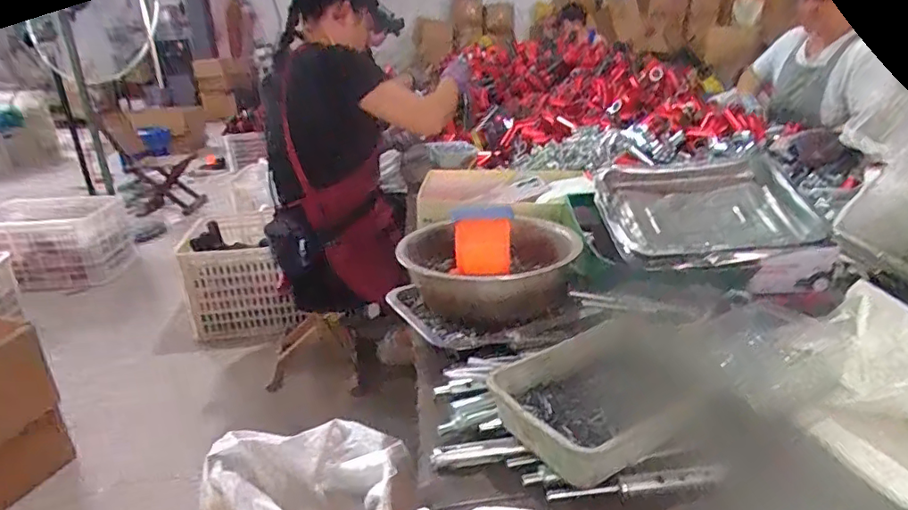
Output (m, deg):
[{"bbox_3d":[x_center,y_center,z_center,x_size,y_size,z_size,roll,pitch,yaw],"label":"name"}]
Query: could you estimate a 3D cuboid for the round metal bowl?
[{"bbox_3d":[0.042,0.021,0.688,0.211,0.087,0.211,0,22,6],"label":"round metal bowl"}]

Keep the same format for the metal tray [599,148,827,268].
[{"bbox_3d":[0.326,-0.060,0.729,0.252,0.042,0.190,-8,43,-3],"label":"metal tray"}]

